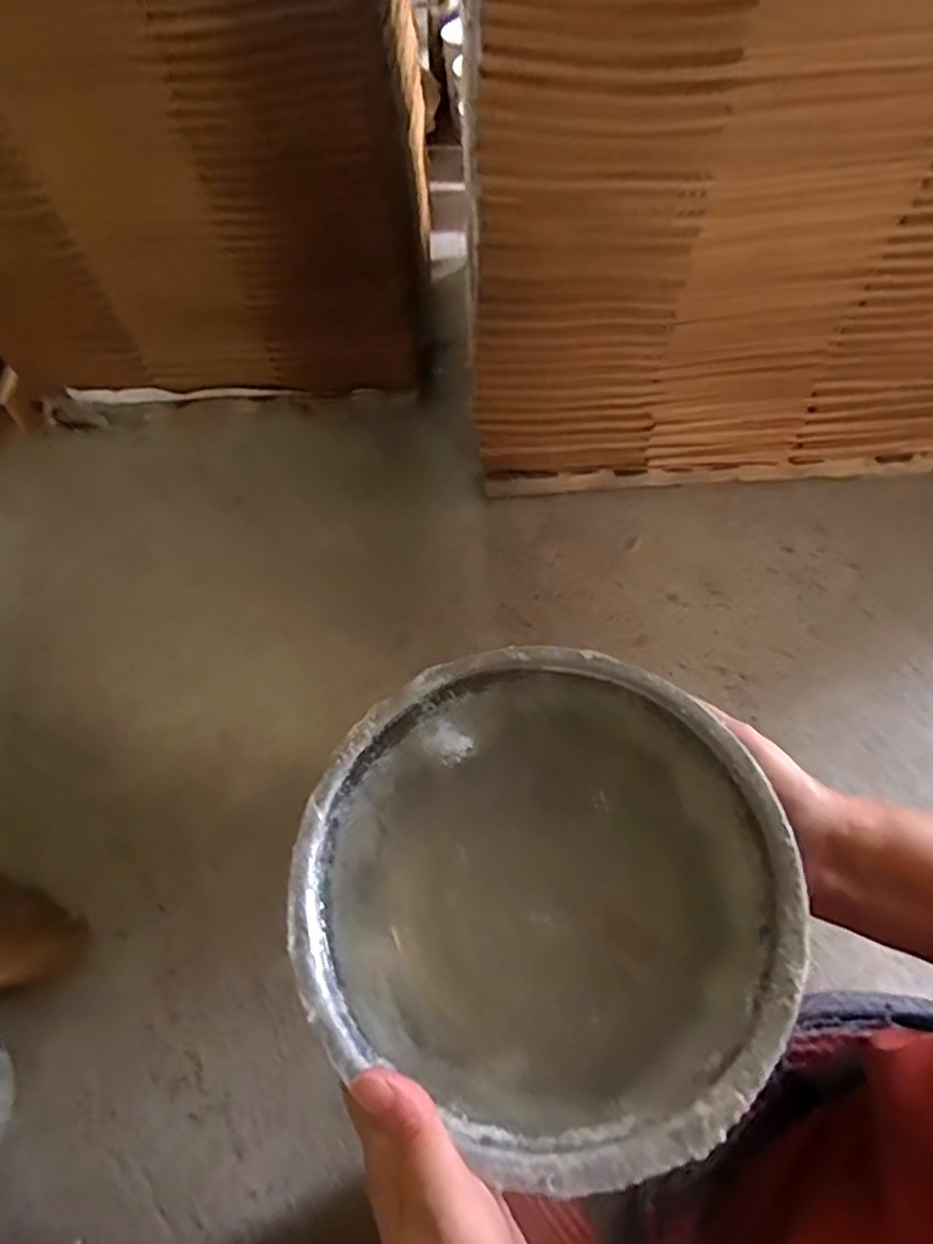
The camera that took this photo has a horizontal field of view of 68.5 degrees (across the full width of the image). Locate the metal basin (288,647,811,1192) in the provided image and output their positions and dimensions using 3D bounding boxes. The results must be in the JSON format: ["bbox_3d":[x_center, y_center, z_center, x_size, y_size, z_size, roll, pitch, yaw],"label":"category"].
[{"bbox_3d":[0.033,0.119,0.327,0.211,0.071,0.202,-1,58,1],"label":"metal basin"}]

